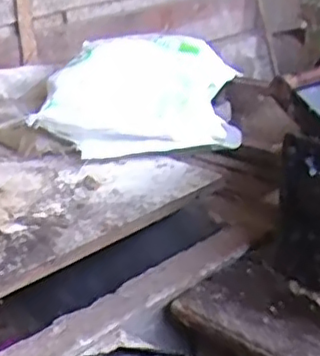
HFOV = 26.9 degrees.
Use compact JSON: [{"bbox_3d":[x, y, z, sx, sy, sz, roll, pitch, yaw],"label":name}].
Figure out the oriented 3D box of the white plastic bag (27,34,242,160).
[{"bbox_3d":[-0.034,-0.223,1.627,0.435,0.230,0.431,-1,22,-1],"label":"white plastic bag"}]

